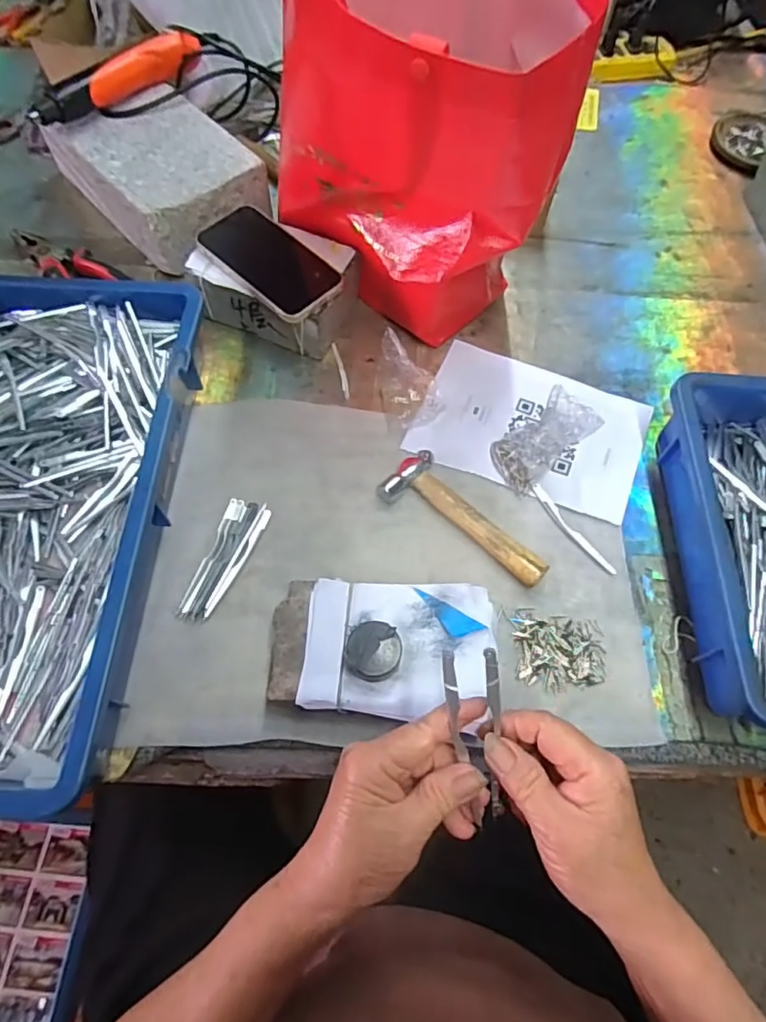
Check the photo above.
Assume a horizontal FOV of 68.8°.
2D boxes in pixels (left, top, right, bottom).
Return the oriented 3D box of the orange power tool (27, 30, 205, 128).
[{"bbox_3d":[-0.289,-0.472,0.614,0.038,0.033,0.209,35,68,14],"label":"orange power tool"}]

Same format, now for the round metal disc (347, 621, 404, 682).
[{"bbox_3d":[-0.006,0.101,0.398,0.038,0.021,0.040,1,64,-2],"label":"round metal disc"}]

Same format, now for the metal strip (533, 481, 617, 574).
[{"bbox_3d":[0.170,0.017,0.503,0.011,0.004,0.103,-31,69,-16],"label":"metal strip"}]

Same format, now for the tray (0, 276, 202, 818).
[{"bbox_3d":[-0.315,-0.011,0.457,0.277,0.074,0.422,3,64,-1],"label":"tray"}]

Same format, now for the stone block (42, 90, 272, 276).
[{"bbox_3d":[-0.251,-0.380,0.629,0.146,0.075,0.227,-41,72,-19],"label":"stone block"}]

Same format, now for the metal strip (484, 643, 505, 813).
[{"bbox_3d":[0.061,0.123,0.306,0.008,0.005,0.100,-5,102,-5],"label":"metal strip"}]

